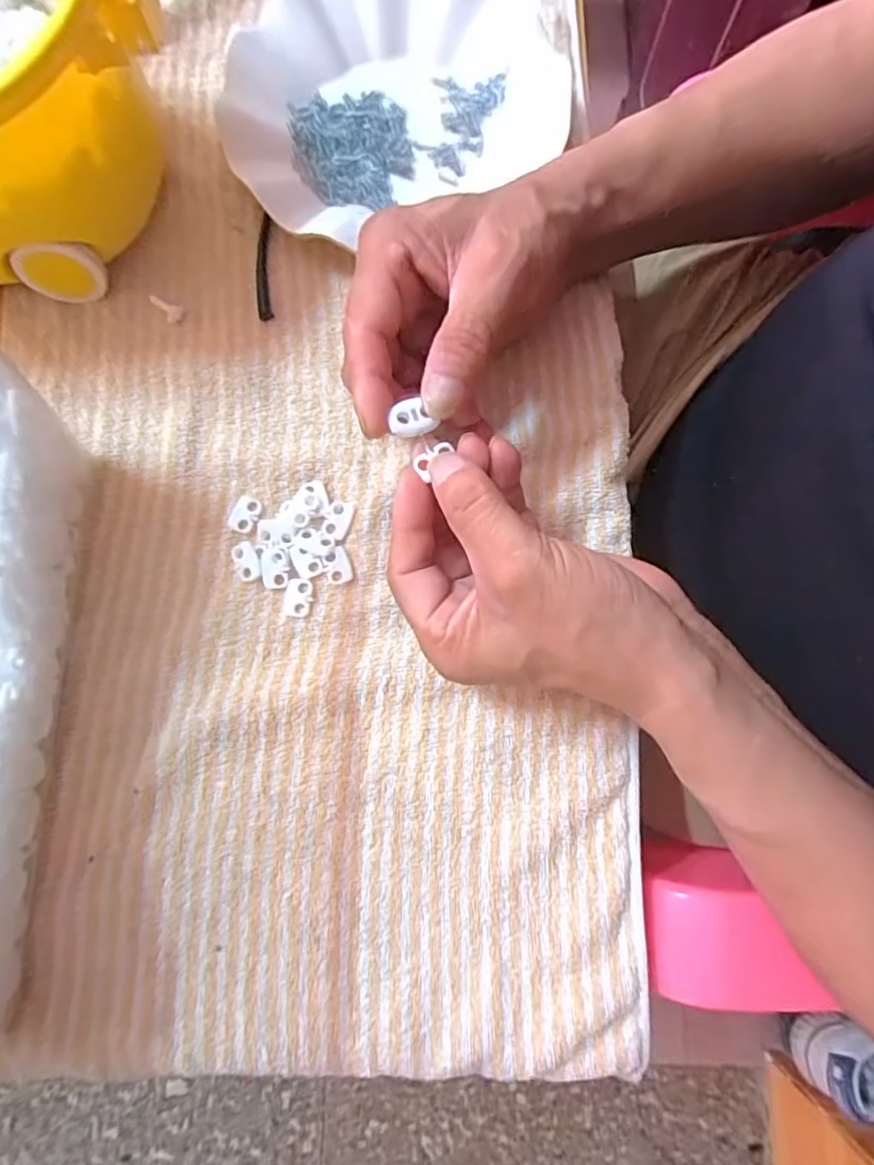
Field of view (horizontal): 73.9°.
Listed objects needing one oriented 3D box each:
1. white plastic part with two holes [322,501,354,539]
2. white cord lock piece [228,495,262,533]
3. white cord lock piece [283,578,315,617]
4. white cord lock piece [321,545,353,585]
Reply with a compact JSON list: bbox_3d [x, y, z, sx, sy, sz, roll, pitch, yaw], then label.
[{"bbox_3d":[-0.048,-0.031,0.284,0.012,0.004,0.020,17,80,3],"label":"white plastic part with two holes"},{"bbox_3d":[-0.095,-0.034,0.286,0.013,0.004,0.018,24,81,4],"label":"white cord lock piece"},{"bbox_3d":[-0.067,0.007,0.278,0.012,0.004,0.018,10,80,2],"label":"white cord lock piece"},{"bbox_3d":[-0.048,-0.009,0.280,0.012,0.004,0.018,-20,81,-3],"label":"white cord lock piece"}]

